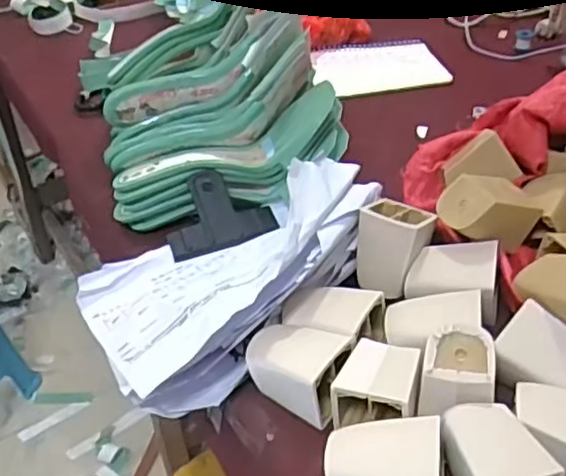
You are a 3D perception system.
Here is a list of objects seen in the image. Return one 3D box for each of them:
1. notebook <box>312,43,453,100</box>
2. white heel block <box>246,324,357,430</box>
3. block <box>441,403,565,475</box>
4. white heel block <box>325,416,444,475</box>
[{"bbox_3d":[0.146,-0.268,1.040,0.189,0.014,0.144,-9,45,-3],"label":"notebook"},{"bbox_3d":[0.009,0.107,0.544,0.088,0.047,0.068,15,42,24],"label":"white heel block"},{"bbox_3d":[0.146,0.156,0.465,0.060,0.058,0.077,-12,38,-8],"label":"block"},{"bbox_3d":[0.072,0.165,0.467,0.082,0.056,0.061,2,38,10],"label":"white heel block"}]

